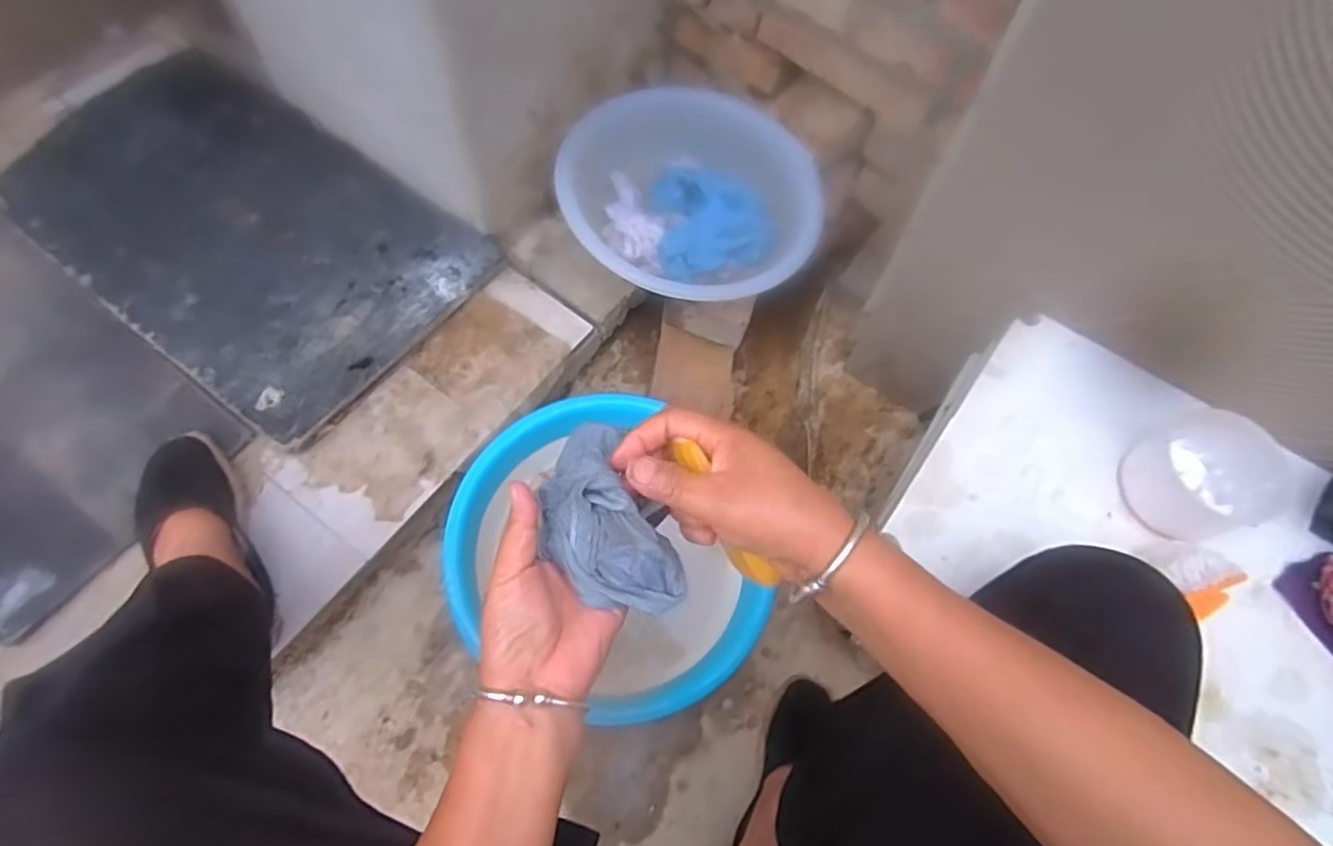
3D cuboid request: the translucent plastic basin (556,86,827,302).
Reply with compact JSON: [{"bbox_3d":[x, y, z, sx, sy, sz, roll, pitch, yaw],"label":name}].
[{"bbox_3d":[0.033,-0.293,0.848,0.332,0.113,0.302,13,66,-1],"label":"translucent plastic basin"}]

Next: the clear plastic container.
[{"bbox_3d":[0.492,0.047,0.613,0.107,0.065,0.108,2,67,-5],"label":"clear plastic container"}]

